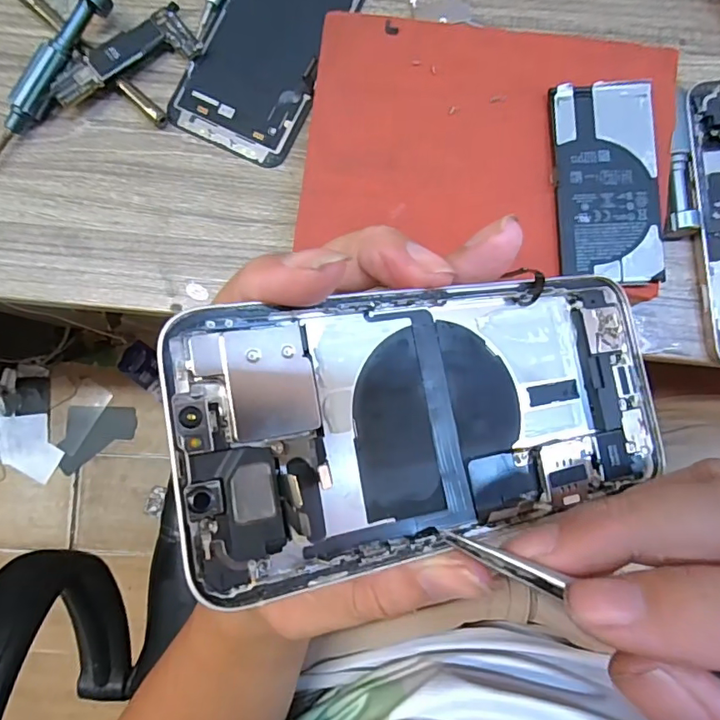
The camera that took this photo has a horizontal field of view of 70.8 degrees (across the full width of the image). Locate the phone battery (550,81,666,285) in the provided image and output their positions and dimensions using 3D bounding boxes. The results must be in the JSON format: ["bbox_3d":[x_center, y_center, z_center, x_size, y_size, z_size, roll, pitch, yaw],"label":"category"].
[{"bbox_3d":[0.107,-0.077,0.218,0.043,0.005,0.086,-2,86,1],"label":"phone battery"}]

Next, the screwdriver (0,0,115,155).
[{"bbox_3d":[-0.160,-0.143,0.258,0.015,0.019,0.104,32,87,3],"label":"screwdriver"}]

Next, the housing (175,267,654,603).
[{"bbox_3d":[0.024,0.014,0.144,0.143,0.011,0.069,-8,89,-21],"label":"housing"}]

